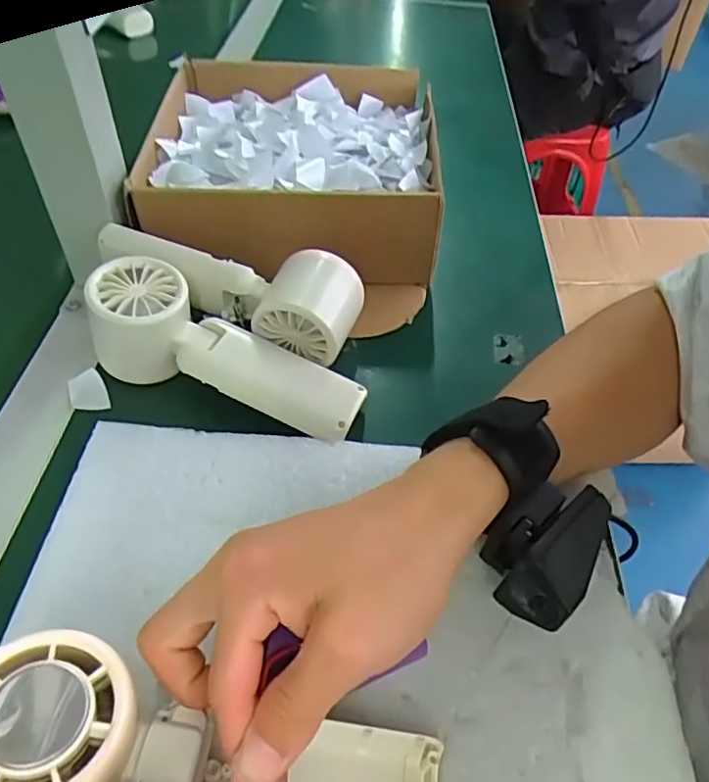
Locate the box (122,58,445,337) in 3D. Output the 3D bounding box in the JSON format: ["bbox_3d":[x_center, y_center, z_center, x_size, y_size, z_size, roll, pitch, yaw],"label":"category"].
[{"bbox_3d":[-0.045,-0.178,0.479,0.215,0.077,0.229,3,49,-1],"label":"box"}]

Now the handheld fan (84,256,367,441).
[{"bbox_3d":[-0.075,-0.018,0.351,0.162,0.049,0.048,24,50,1],"label":"handheld fan"}]

